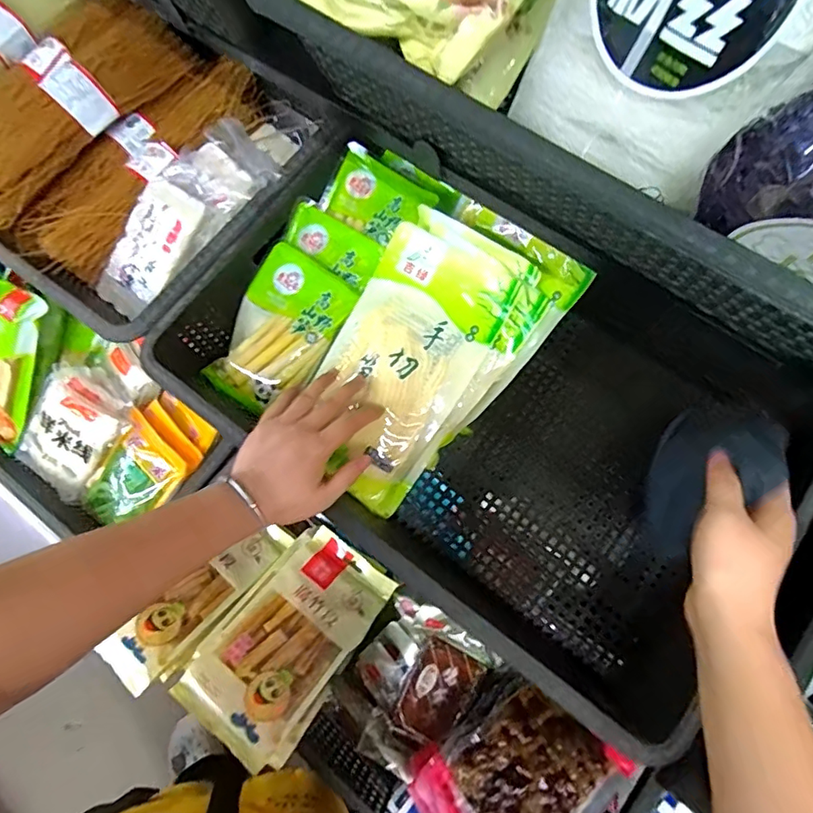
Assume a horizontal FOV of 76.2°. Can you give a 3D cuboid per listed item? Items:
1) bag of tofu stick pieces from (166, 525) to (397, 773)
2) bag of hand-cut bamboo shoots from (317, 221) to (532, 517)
[{"bbox_3d":[-0.126,0.252,0.574,0.126,0.059,0.222,35,67,12],"label":"bag of tofu stick pieces"},{"bbox_3d":[-0.006,-0.039,0.523,0.147,0.029,0.254,34,92,11],"label":"bag of hand-cut bamboo shoots"}]

